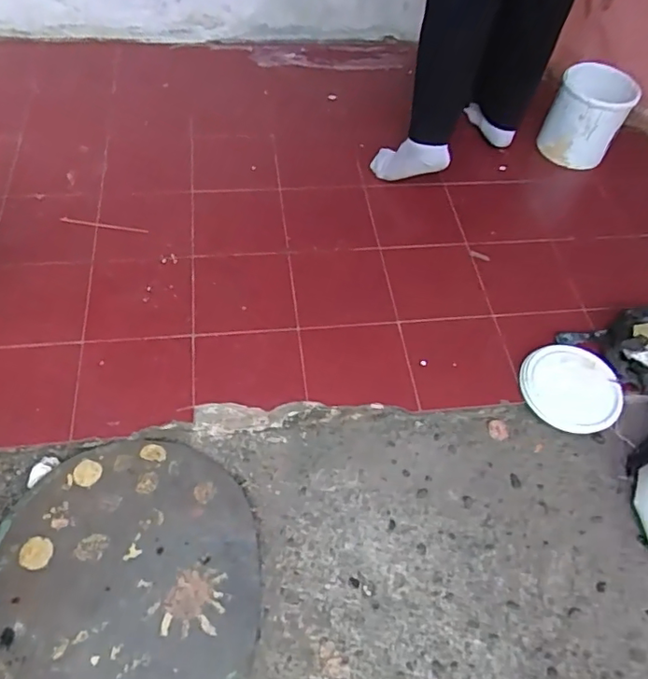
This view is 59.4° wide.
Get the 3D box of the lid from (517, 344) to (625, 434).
[{"bbox_3d":[0.466,0.091,1.073,0.167,0.017,0.179,-1,65,3],"label":"lid"}]

